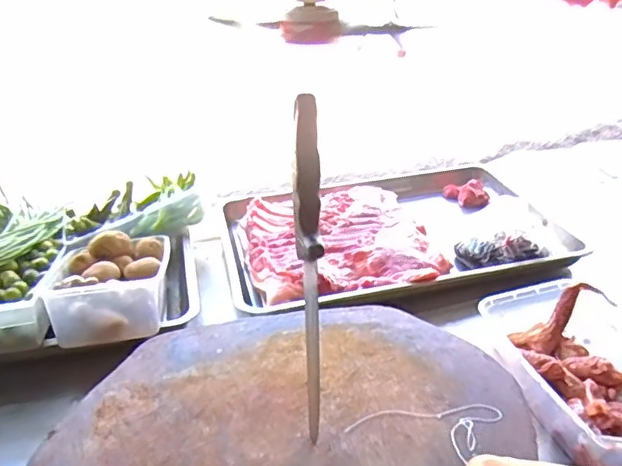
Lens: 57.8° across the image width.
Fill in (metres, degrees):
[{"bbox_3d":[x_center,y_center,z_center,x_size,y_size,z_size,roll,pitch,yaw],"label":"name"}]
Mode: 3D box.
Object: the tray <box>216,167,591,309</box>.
[{"bbox_3d":[0.119,0.006,0.993,0.492,0.073,0.352,-7,30,-10],"label":"tray"}]

